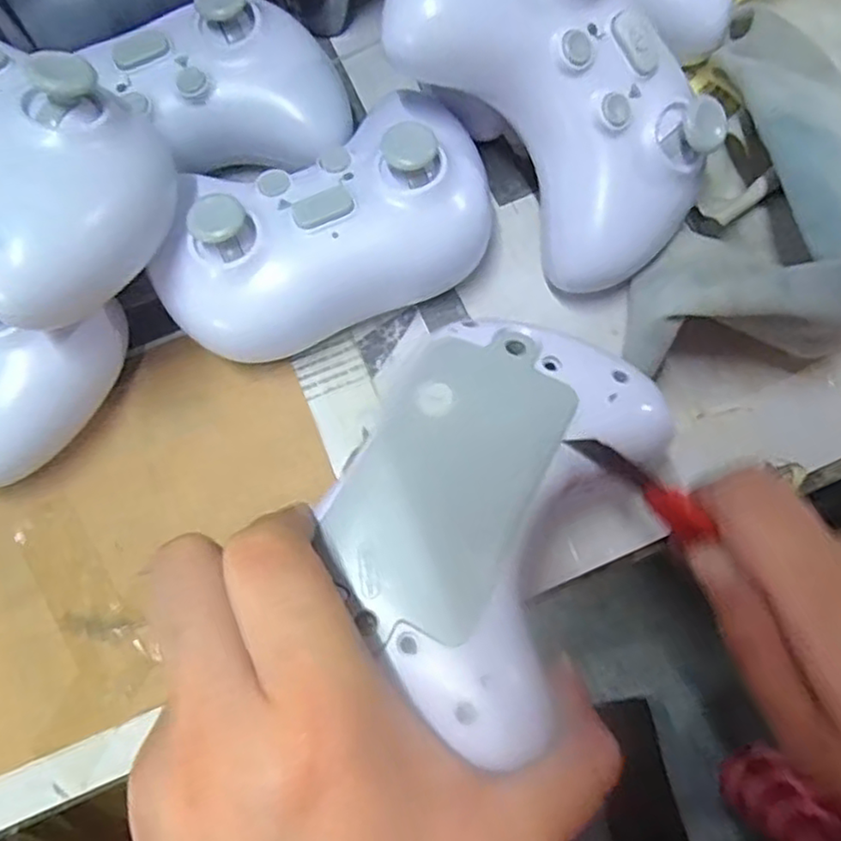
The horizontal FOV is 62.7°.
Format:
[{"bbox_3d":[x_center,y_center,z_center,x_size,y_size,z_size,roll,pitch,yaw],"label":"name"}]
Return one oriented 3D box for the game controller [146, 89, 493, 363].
[{"bbox_3d":[-0.029,-0.060,0.219,0.109,0.050,0.059,-24,74,-5],"label":"game controller"}]

